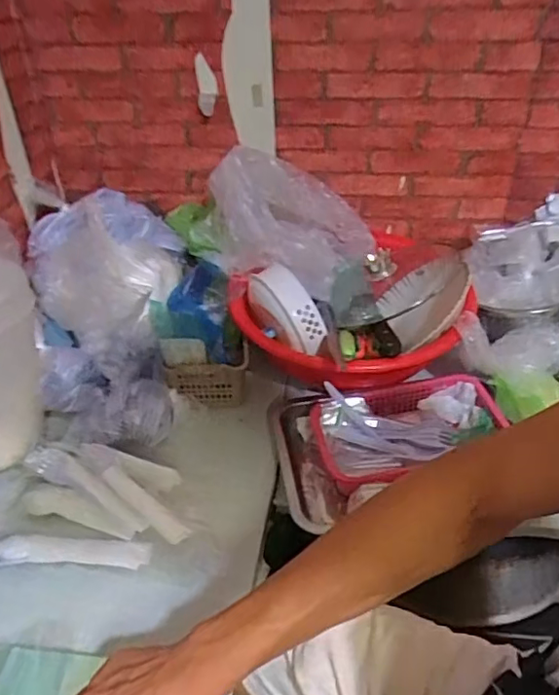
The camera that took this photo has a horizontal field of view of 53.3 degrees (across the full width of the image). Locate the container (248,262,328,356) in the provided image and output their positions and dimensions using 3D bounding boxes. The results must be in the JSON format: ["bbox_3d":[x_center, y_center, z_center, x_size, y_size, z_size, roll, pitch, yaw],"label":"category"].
[{"bbox_3d":[0.016,-0.053,0.739,0.055,0.048,0.127,-33,82,-33],"label":"container"}]

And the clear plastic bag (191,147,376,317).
[{"bbox_3d":[0.003,-0.180,0.826,0.253,0.202,0.121,1,39,4],"label":"clear plastic bag"}]

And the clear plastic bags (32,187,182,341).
[{"bbox_3d":[-0.244,-0.126,0.787,0.216,0.105,0.280,-13,40,-13],"label":"clear plastic bags"}]

